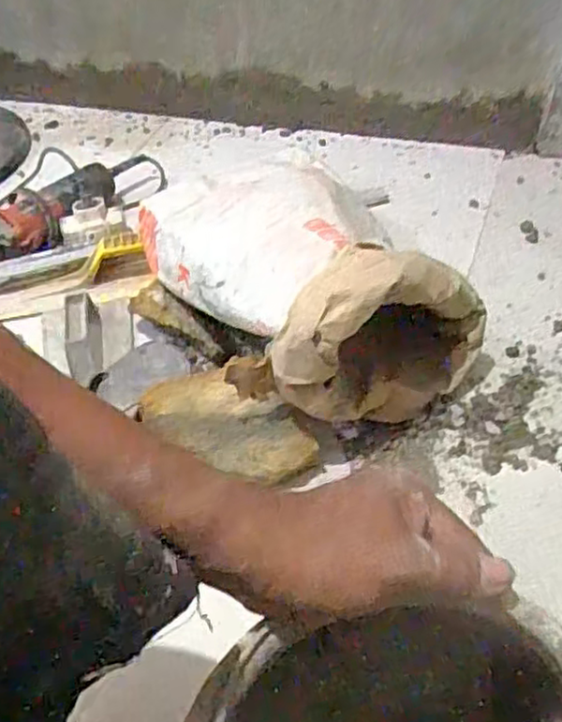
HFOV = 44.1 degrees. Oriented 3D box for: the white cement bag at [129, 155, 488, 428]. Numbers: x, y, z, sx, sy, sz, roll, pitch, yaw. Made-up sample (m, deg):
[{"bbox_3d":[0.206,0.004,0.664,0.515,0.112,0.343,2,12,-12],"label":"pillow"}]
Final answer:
[{"bbox_3d":[0.017,-0.111,0.782,0.256,0.198,0.381,-23,50,-17],"label":"white cement bag"}]

